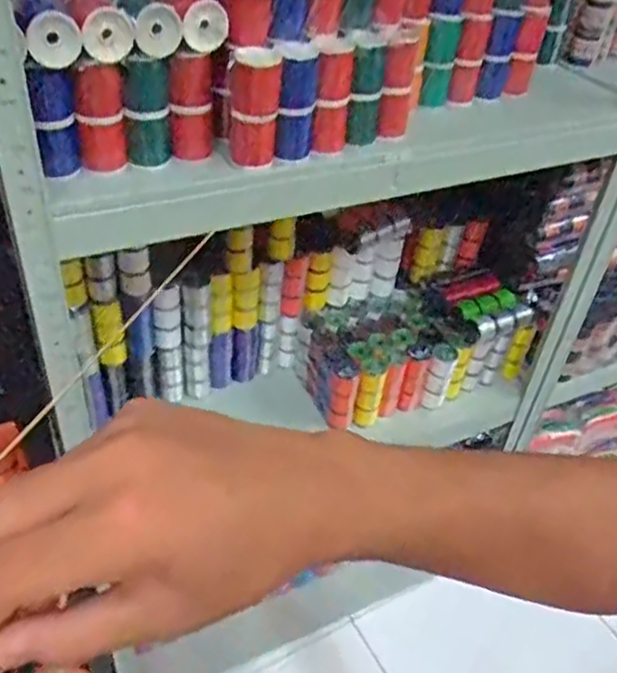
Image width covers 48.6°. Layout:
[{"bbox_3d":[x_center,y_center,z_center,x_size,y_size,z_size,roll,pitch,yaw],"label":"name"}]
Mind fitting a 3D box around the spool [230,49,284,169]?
[{"bbox_3d":[-0.054,-0.224,0.676,0.046,0.110,0.040,0,40,-7],"label":"spool"}]

